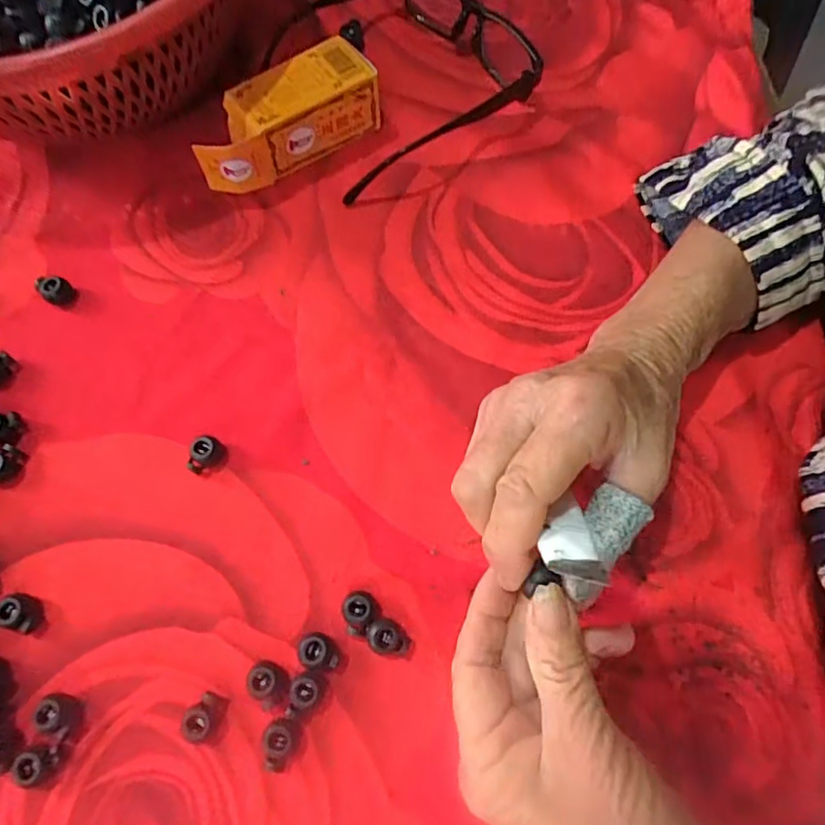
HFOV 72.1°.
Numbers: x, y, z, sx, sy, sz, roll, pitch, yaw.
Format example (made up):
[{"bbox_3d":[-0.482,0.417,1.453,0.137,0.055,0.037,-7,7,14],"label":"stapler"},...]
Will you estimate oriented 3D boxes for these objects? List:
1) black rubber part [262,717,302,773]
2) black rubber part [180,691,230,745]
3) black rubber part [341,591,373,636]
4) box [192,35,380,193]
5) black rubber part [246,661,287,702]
[{"bbox_3d":[-0.056,0.141,0.241,0.014,0.011,0.019,7,69,2],"label":"black rubber part"},{"bbox_3d":[-0.089,0.131,0.243,0.012,0.013,0.018,22,70,8],"label":"black rubber part"},{"bbox_3d":[-0.025,0.091,0.258,0.014,0.011,0.017,-20,70,-8],"label":"black rubber part"},{"bbox_3d":[-0.076,-0.173,0.336,0.110,0.042,0.038,-31,72,-11],"label":"box"},{"bbox_3d":[-0.064,0.118,0.249,0.016,0.012,0.015,0,69,0],"label":"black rubber part"}]

